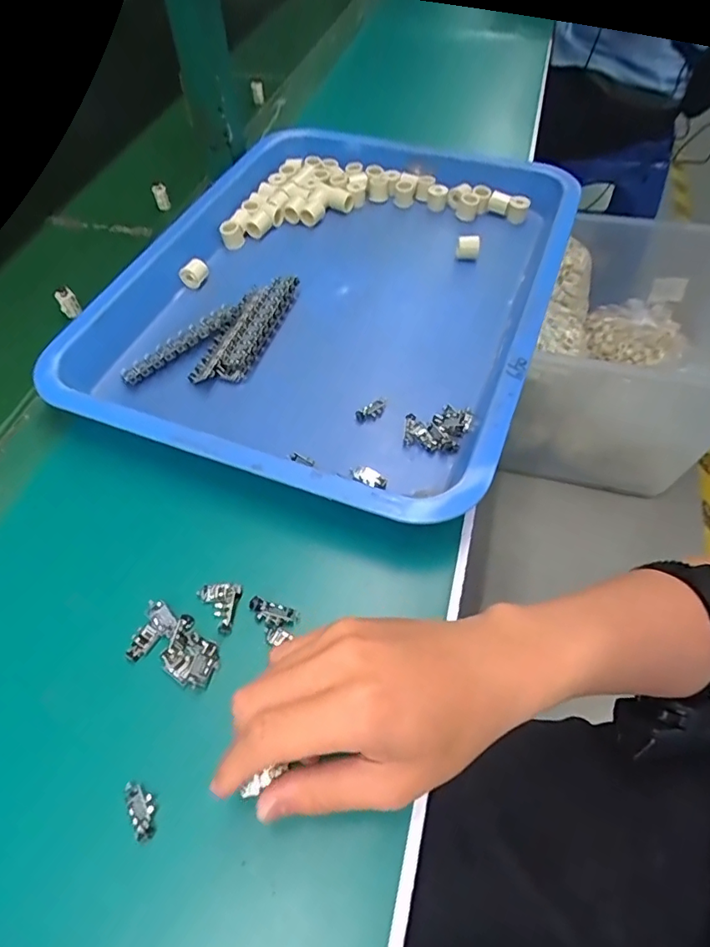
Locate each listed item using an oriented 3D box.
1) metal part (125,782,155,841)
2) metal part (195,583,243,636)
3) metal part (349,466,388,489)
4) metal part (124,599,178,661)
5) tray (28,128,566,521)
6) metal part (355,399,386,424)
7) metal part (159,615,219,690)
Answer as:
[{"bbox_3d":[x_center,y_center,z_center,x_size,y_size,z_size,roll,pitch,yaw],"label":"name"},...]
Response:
[{"bbox_3d":[-0.106,0.166,0.266,0.013,0.004,0.026,-19,56,-11],"label":"metal part"},{"bbox_3d":[-0.084,0.080,0.322,0.027,0.004,0.030,7,56,7],"label":"metal part"},{"bbox_3d":[0.009,0.002,0.371,0.028,0.008,0.011,28,61,20],"label":"metal part"},{"bbox_3d":[-0.118,0.092,0.313,0.019,0.009,0.034,23,59,18],"label":"metal part"},{"bbox_3d":[-0.011,-0.168,0.476,0.347,0.048,0.438,17,58,14],"label":"tray"},{"bbox_3d":[0.012,-0.046,0.399,0.013,0.009,0.026,36,64,24],"label":"metal part"},{"bbox_3d":[-0.093,0.102,0.306,0.036,0.004,0.029,29,61,21],"label":"metal part"}]

